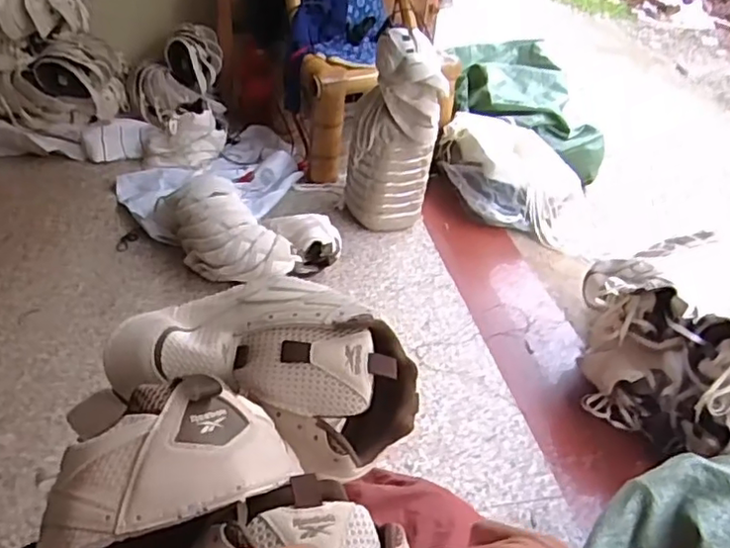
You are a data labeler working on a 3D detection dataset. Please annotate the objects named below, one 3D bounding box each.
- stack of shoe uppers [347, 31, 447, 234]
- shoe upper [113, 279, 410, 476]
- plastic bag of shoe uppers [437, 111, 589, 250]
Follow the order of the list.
[{"bbox_3d":[0.067,-0.319,1.485,0.178,0.455,0.157,-6,38,-16],"label":"stack of shoe uppers"},{"bbox_3d":[-0.063,0.067,0.445,0.202,0.084,0.123,11,37,5],"label":"shoe upper"},{"bbox_3d":[0.400,-0.280,1.747,0.354,0.169,0.389,0,37,-9],"label":"plastic bag of shoe uppers"}]

